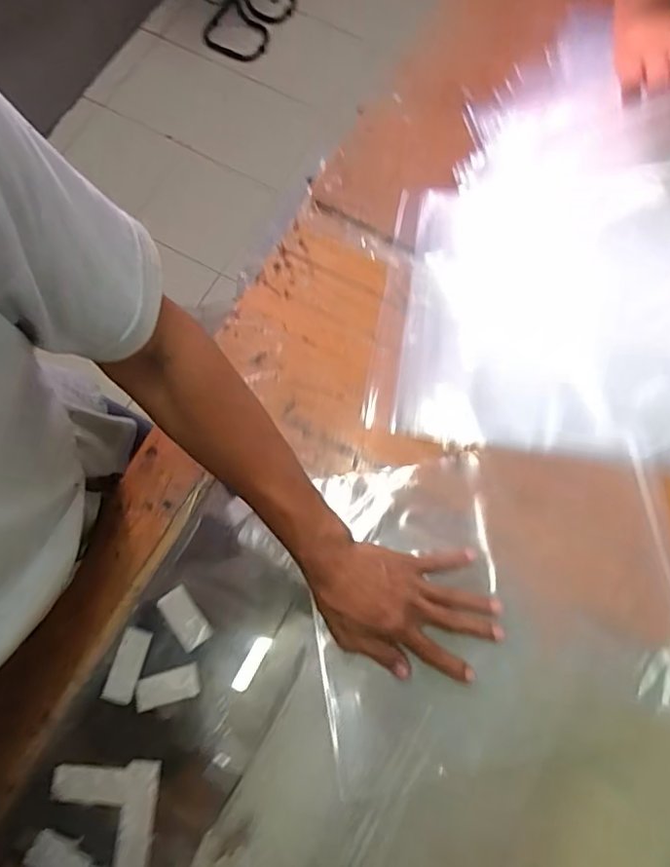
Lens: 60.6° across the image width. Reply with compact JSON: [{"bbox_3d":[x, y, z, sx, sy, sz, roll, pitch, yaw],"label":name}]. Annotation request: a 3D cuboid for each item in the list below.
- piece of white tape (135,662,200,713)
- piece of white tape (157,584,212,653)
[{"bbox_3d":[-0.154,0.233,0.525,0.057,0.004,0.028,-15,74,-4],"label":"piece of white tape"},{"bbox_3d":[-0.143,0.175,0.543,0.029,0.004,0.055,-37,76,-10],"label":"piece of white tape"}]

